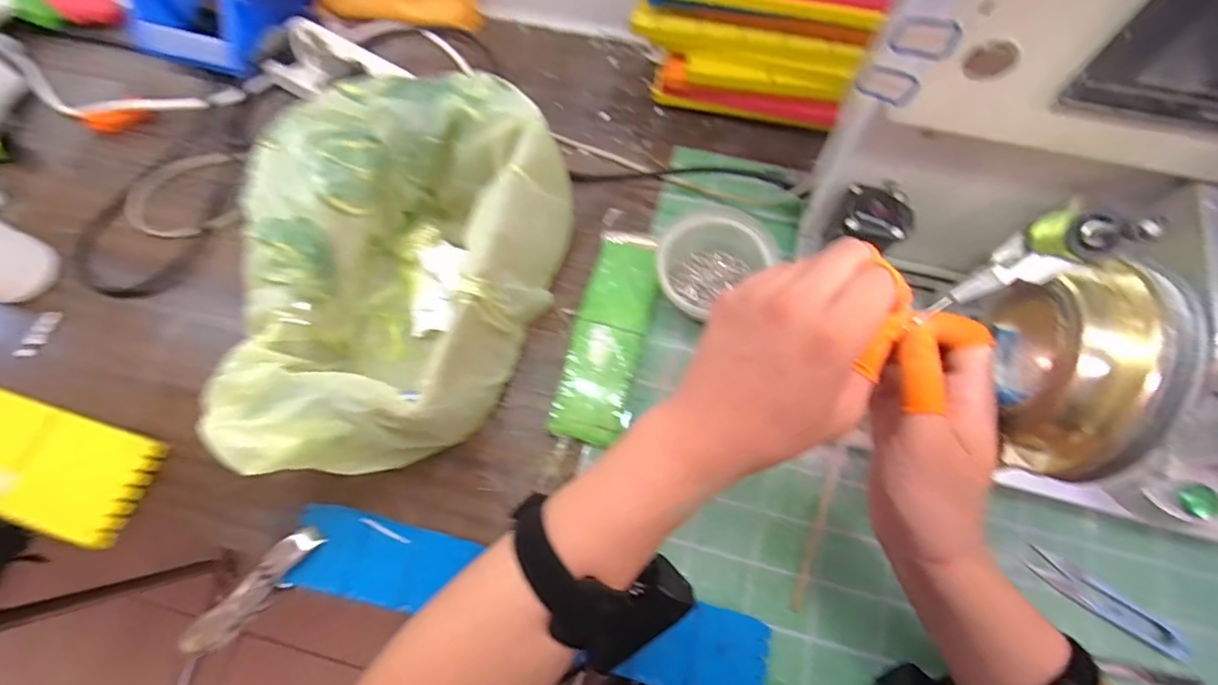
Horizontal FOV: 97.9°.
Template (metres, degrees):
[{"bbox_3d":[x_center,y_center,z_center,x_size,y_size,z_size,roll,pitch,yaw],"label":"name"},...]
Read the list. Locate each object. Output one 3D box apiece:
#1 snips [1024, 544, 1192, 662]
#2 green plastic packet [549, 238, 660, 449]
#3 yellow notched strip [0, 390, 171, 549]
[{"bbox_3d":[0.354,0.185,0.378,0.105,0.008,0.021,32,72,12],"label":"snips"},{"bbox_3d":[0.000,-0.007,0.445,0.061,0.019,0.179,12,70,5],"label":"green plastic packet"},{"bbox_3d":[-0.536,0.070,0.424,0.354,0.025,0.083,15,70,6],"label":"yellow notched strip"}]

